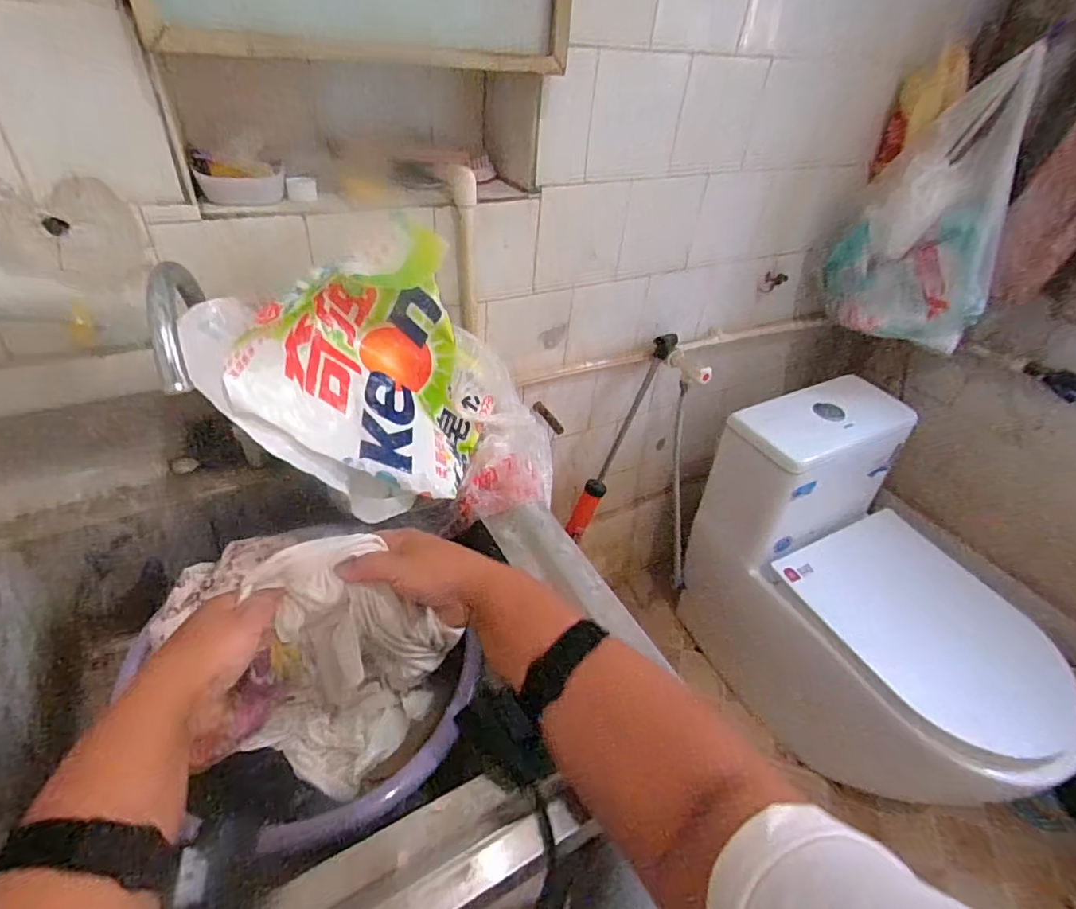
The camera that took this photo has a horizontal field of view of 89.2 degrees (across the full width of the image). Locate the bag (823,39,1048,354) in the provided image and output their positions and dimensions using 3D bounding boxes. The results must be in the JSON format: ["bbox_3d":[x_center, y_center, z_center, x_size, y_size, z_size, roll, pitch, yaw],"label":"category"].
[{"bbox_3d":[0.642,-0.373,0.896,0.258,0.394,0.140,23,43,18],"label":"bag"}]

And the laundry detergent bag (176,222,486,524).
[{"bbox_3d":[-0.173,-0.089,0.597,0.125,0.297,0.266,-16,33,49],"label":"laundry detergent bag"}]

